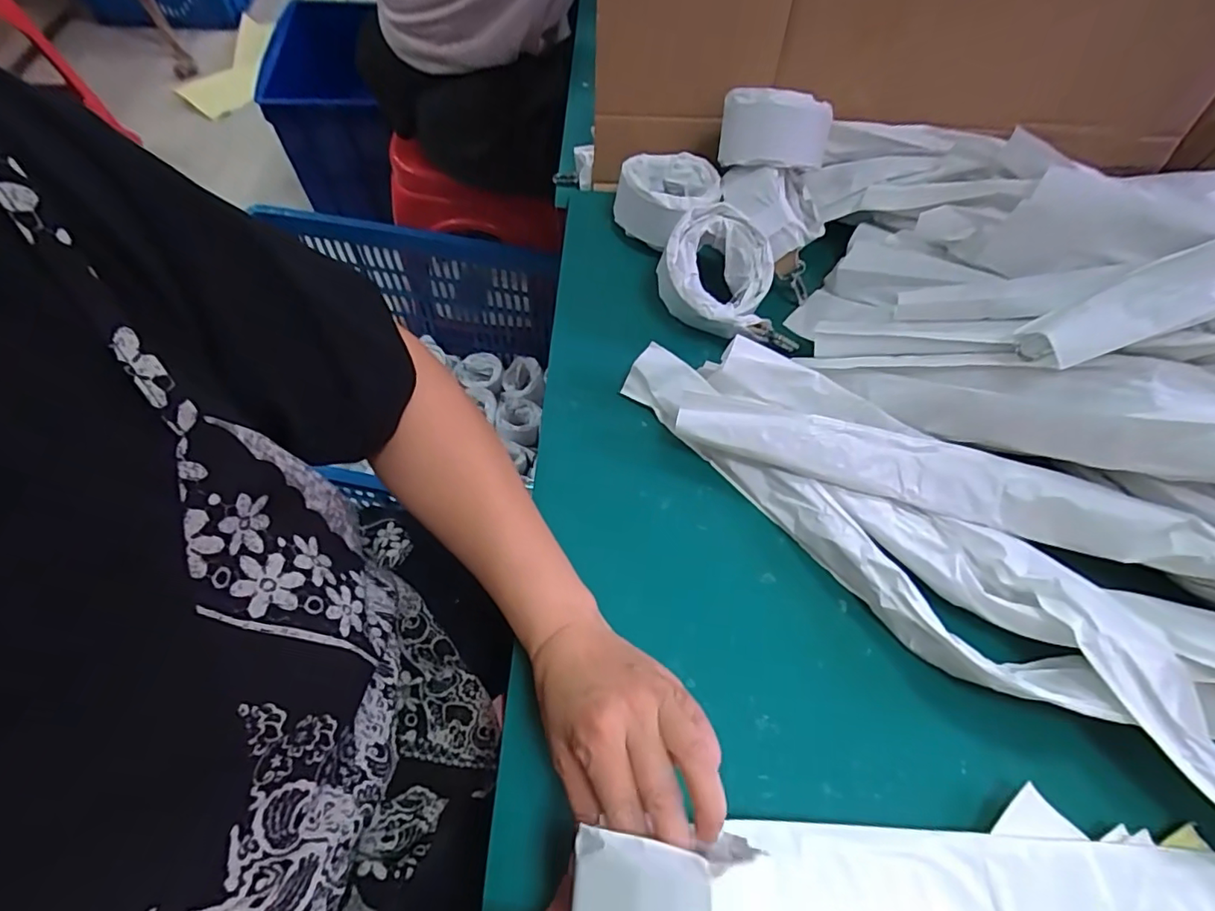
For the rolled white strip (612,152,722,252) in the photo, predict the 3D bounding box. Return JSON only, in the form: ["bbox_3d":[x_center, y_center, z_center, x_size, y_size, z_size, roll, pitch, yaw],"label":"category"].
[{"bbox_3d":[0.054,-0.233,0.513,0.093,0.061,0.086,35,66,14],"label":"rolled white strip"}]

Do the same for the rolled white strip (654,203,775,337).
[{"bbox_3d":[0.092,-0.152,0.474,0.097,0.055,0.100,13,84,-3],"label":"rolled white strip"}]

